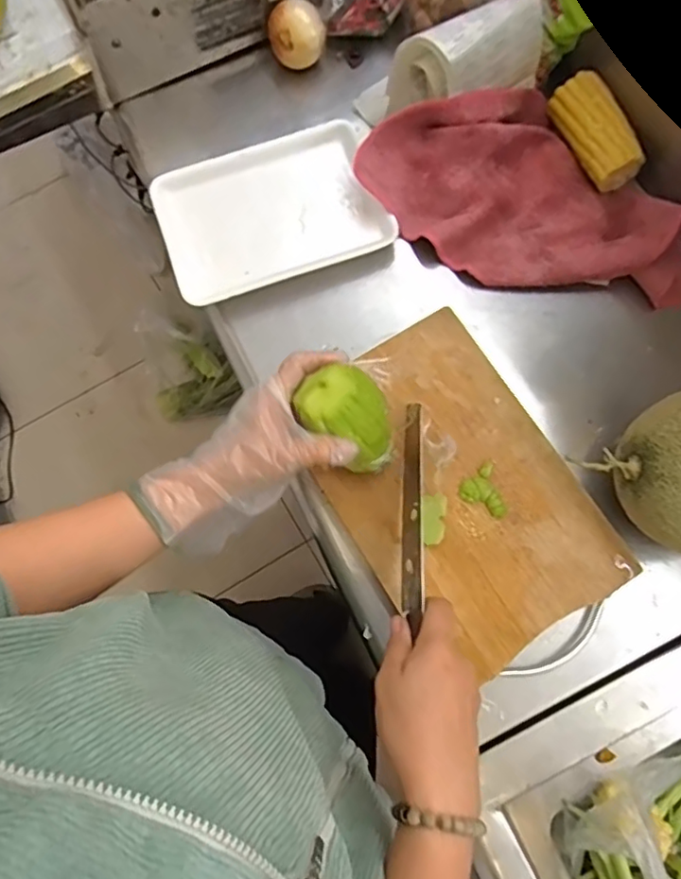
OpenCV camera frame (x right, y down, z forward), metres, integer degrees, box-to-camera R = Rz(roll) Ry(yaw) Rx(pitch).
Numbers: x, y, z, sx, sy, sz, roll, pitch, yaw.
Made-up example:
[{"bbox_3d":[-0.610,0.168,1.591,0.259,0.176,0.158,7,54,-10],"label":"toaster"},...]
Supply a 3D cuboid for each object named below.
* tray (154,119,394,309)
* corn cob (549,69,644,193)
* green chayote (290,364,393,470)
[{"bbox_3d":[-0.070,-0.229,0.596,0.215,0.029,0.154,-20,77,-4],"label":"tray"},{"bbox_3d":[0.251,-0.307,0.574,0.041,0.045,0.109,-25,77,-5],"label":"corn cob"},{"bbox_3d":[0.009,-0.019,0.464,0.077,0.065,0.058,37,80,9],"label":"green chayote"}]

